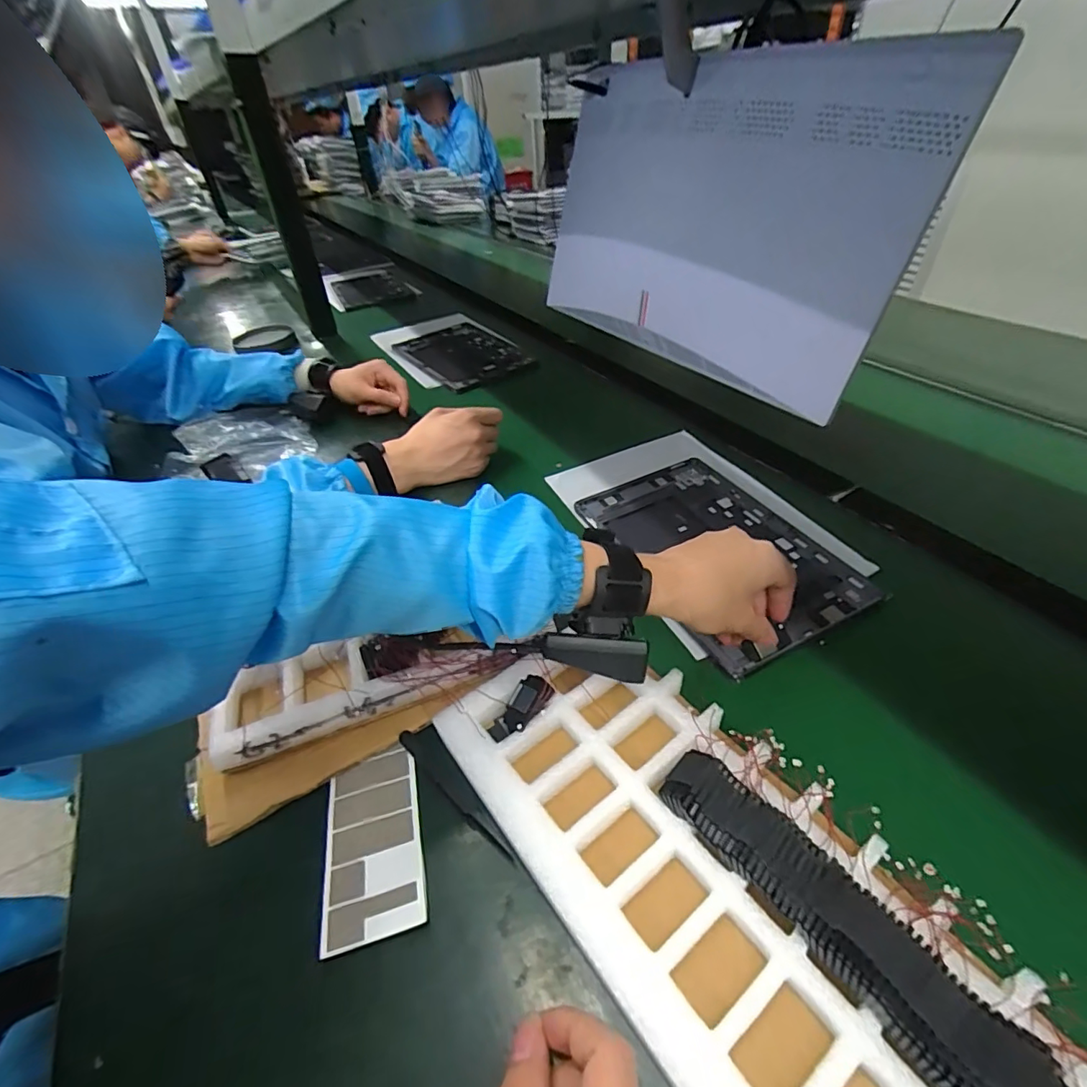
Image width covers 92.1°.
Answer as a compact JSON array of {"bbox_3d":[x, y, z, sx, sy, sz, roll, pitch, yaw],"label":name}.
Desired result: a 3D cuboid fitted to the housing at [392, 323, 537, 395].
[{"bbox_3d":[-0.150,-0.345,0.952,0.163,0.010,0.271,-28,48,-25],"label":"housing"}]

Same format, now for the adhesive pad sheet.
[{"bbox_3d":[-0.106,0.183,0.325,0.057,0.004,0.109,-13,39,-9],"label":"adhesive pad sheet"}]

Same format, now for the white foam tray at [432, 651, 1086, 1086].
[{"bbox_3d":[0.094,0.179,0.272,0.151,0.041,0.371,-28,48,-25],"label":"white foam tray"}]

